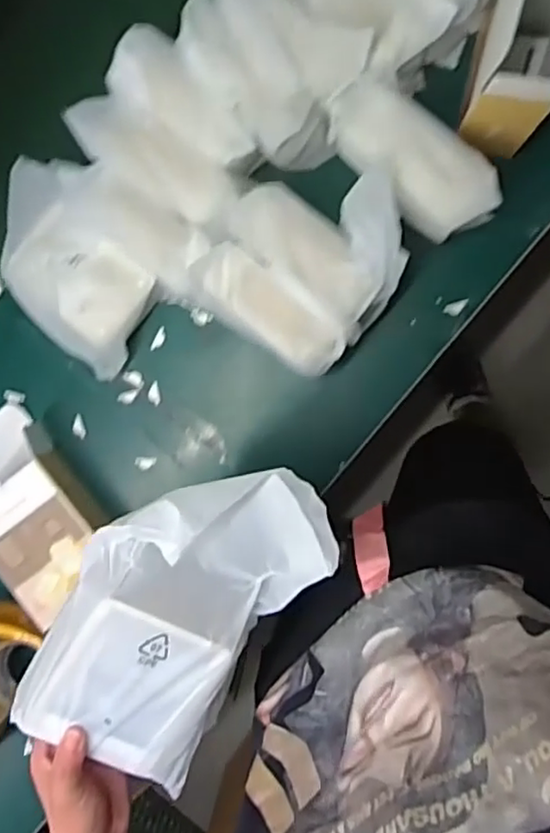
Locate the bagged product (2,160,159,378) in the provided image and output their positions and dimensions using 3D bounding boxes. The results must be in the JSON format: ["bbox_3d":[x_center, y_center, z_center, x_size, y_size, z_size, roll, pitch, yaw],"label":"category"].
[{"bbox_3d":[-0.221,-0.162,0.722,0.131,0.075,0.222,-39,92,9],"label":"bagged product"}]

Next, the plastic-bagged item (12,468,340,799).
[{"bbox_3d":[-0.073,0.144,0.465,0.141,0.081,0.253,33,99,1],"label":"plastic-bagged item"}]

